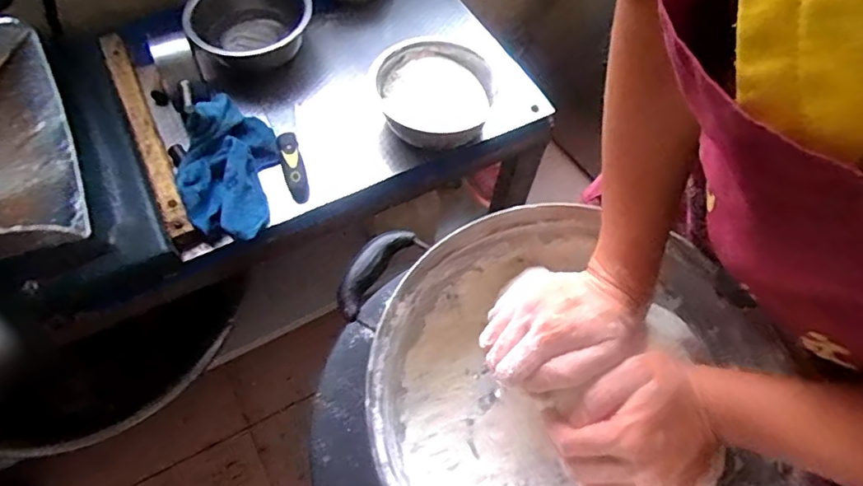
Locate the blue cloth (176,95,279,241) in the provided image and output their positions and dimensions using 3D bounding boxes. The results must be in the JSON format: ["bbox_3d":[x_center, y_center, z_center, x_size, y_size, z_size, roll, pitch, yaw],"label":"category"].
[{"bbox_3d":[-0.267,-0.108,0.737,0.116,0.059,0.206,0,57,-2],"label":"blue cloth"}]

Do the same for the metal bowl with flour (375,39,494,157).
[{"bbox_3d":[0.009,-0.209,0.814,0.162,0.057,0.172,1,57,-2],"label":"metal bowl with flour"}]

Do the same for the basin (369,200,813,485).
[{"bbox_3d":[0.095,0.113,0.395,0.261,0.087,0.266,1,57,-2],"label":"basin"}]

